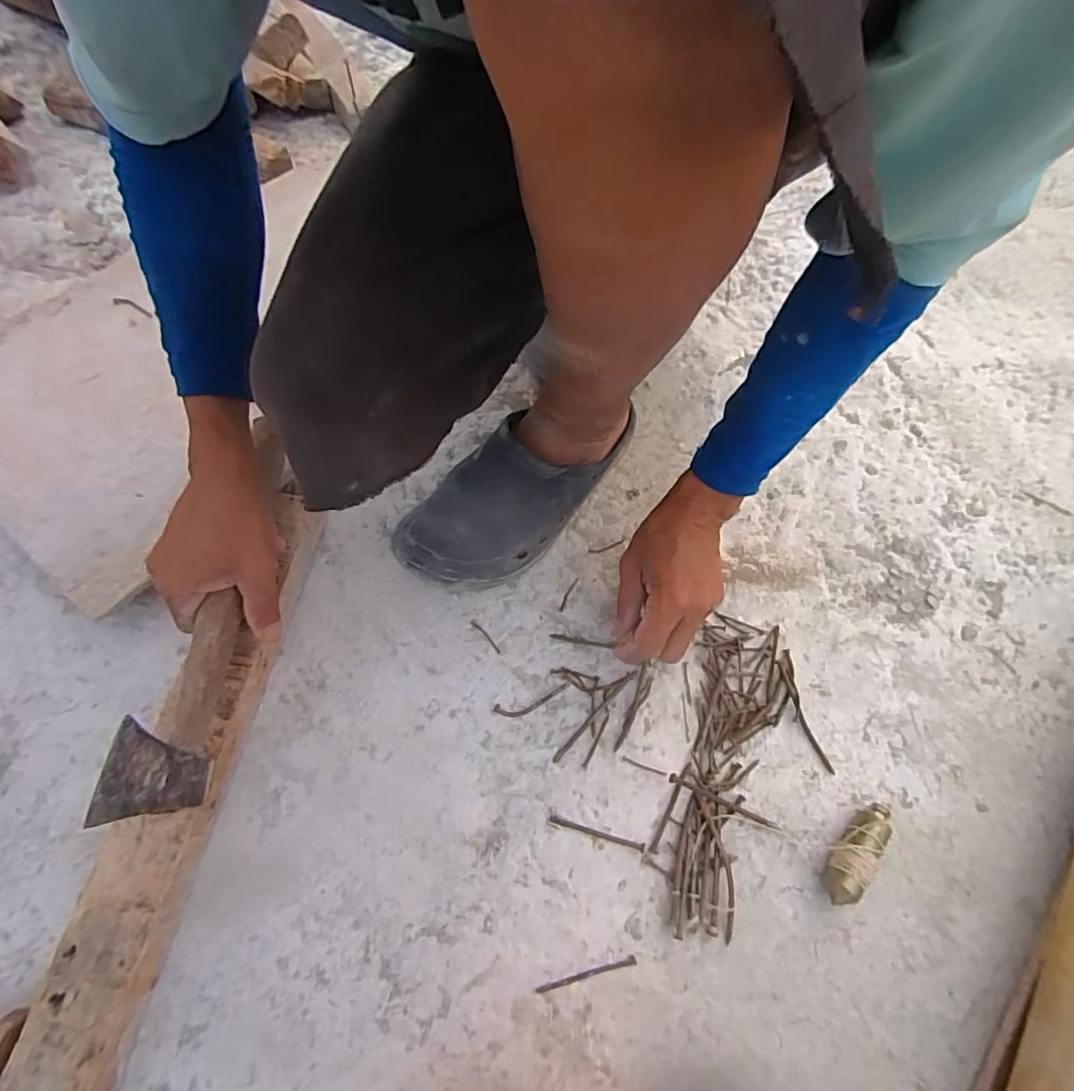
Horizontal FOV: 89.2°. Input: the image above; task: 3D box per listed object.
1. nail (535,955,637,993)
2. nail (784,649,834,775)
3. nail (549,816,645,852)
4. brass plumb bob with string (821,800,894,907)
[{"bbox_3d":[0.035,0.304,0.386,0.072,0.004,0.006,-9,66,-7],"label":"nail"},{"bbox_3d":[0.230,0.142,0.469,0.014,0.006,0.103,-8,66,-7],"label":"nail"},{"bbox_3d":[0.046,0.224,0.423,0.075,0.004,0.006,15,65,4],"label":"nail"},{"bbox_3d":[0.245,0.232,0.416,0.023,0.026,0.081,43,70,15],"label":"brass plumb bob with string"}]

